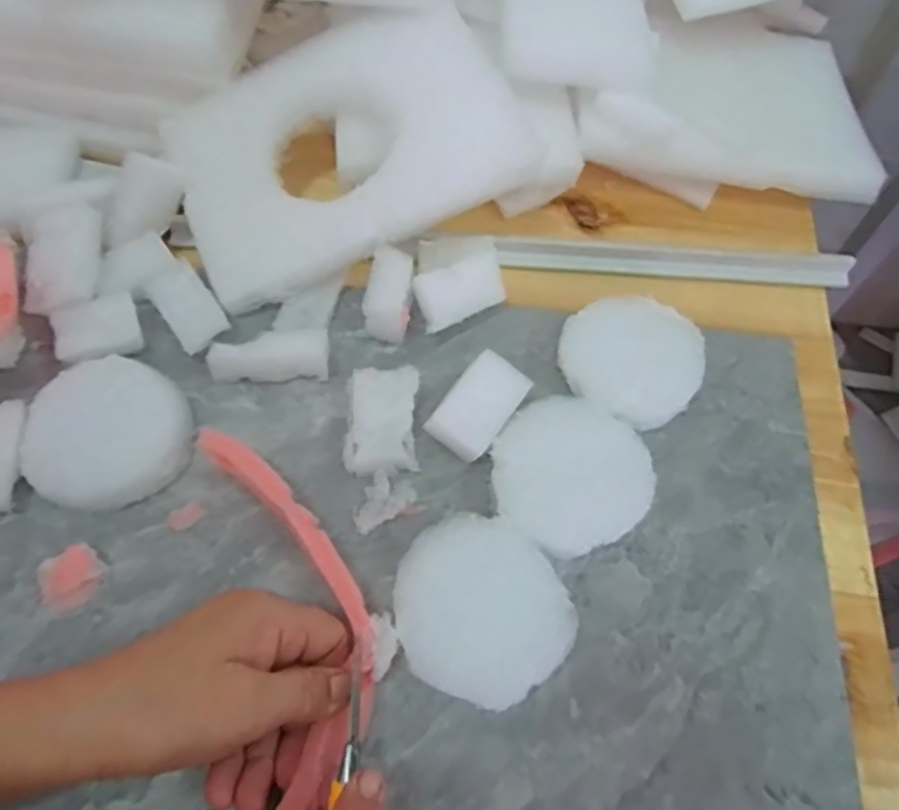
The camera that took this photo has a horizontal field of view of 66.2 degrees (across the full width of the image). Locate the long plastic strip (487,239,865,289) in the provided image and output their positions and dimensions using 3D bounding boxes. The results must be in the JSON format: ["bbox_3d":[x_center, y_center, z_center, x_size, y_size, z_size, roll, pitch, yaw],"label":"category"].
[{"bbox_3d":[0.143,-0.093,0.441,0.223,0.011,0.023,4,61,-1],"label":"long plastic strip"}]

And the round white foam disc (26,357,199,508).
[{"bbox_3d":[-0.172,0.015,0.348,0.072,0.021,0.076,1,61,-2],"label":"round white foam disc"}]

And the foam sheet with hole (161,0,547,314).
[{"bbox_3d":[-0.063,-0.155,0.406,0.199,0.019,0.140,-25,76,1],"label":"foam sheet with hole"}]

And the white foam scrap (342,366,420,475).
[{"bbox_3d":[-0.035,0.008,0.360,0.036,0.017,0.056,0,61,-3],"label":"white foam scrap"}]

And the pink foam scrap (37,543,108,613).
[{"bbox_3d":[-0.176,0.081,0.323,0.028,0.012,0.025,-26,65,-16],"label":"pink foam scrap"}]

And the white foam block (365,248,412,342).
[{"bbox_3d":[-0.034,-0.061,0.387,0.023,0.013,0.052,6,98,1],"label":"white foam block"}]

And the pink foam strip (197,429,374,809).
[{"bbox_3d":[-0.081,0.103,0.294,0.096,0.029,0.185,6,67,1],"label":"pink foam strip"}]

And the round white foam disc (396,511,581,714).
[{"bbox_3d":[0.013,0.093,0.317,0.074,0.021,0.079,1,61,-2],"label":"round white foam disc"}]

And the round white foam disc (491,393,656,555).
[{"bbox_3d":[0.059,0.034,0.348,0.076,0.019,0.077,1,61,-2],"label":"round white foam disc"}]

